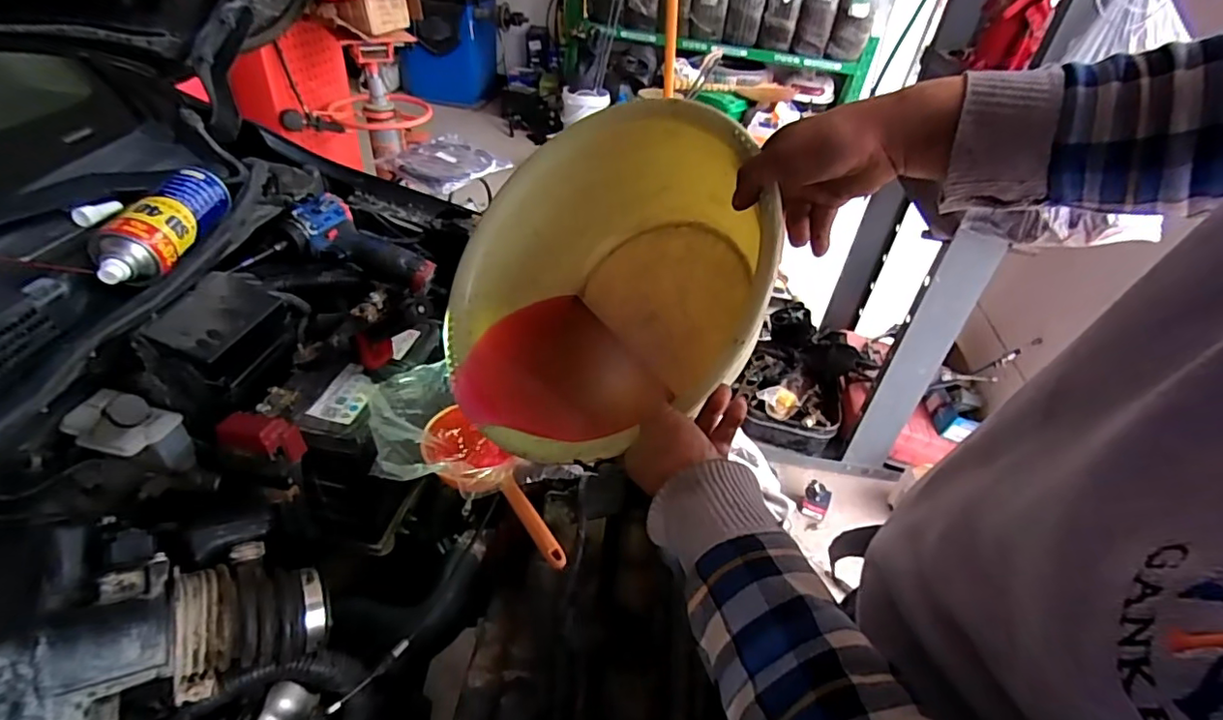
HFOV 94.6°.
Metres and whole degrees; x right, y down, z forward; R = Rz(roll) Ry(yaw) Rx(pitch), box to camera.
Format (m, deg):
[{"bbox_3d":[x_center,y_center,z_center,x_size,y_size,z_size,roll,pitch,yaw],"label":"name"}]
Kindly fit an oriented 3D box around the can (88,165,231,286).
[{"bbox_3d":[-0.484,-0.150,0.615,0.056,0.057,0.194,3,40,-4],"label":"can"}]

